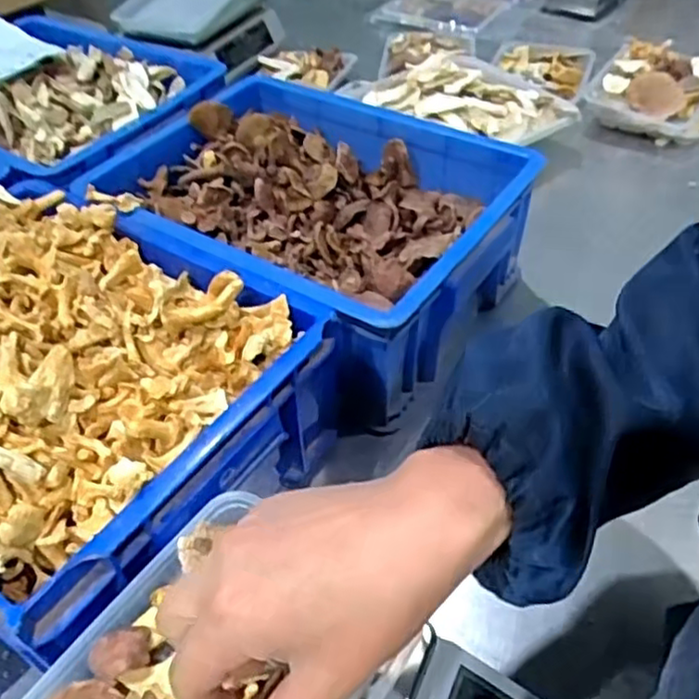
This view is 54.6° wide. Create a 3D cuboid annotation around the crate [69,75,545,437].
[{"bbox_3d":[-0.048,-0.117,0.628,0.372,0.119,0.260,25,52,26],"label":"crate"}]

